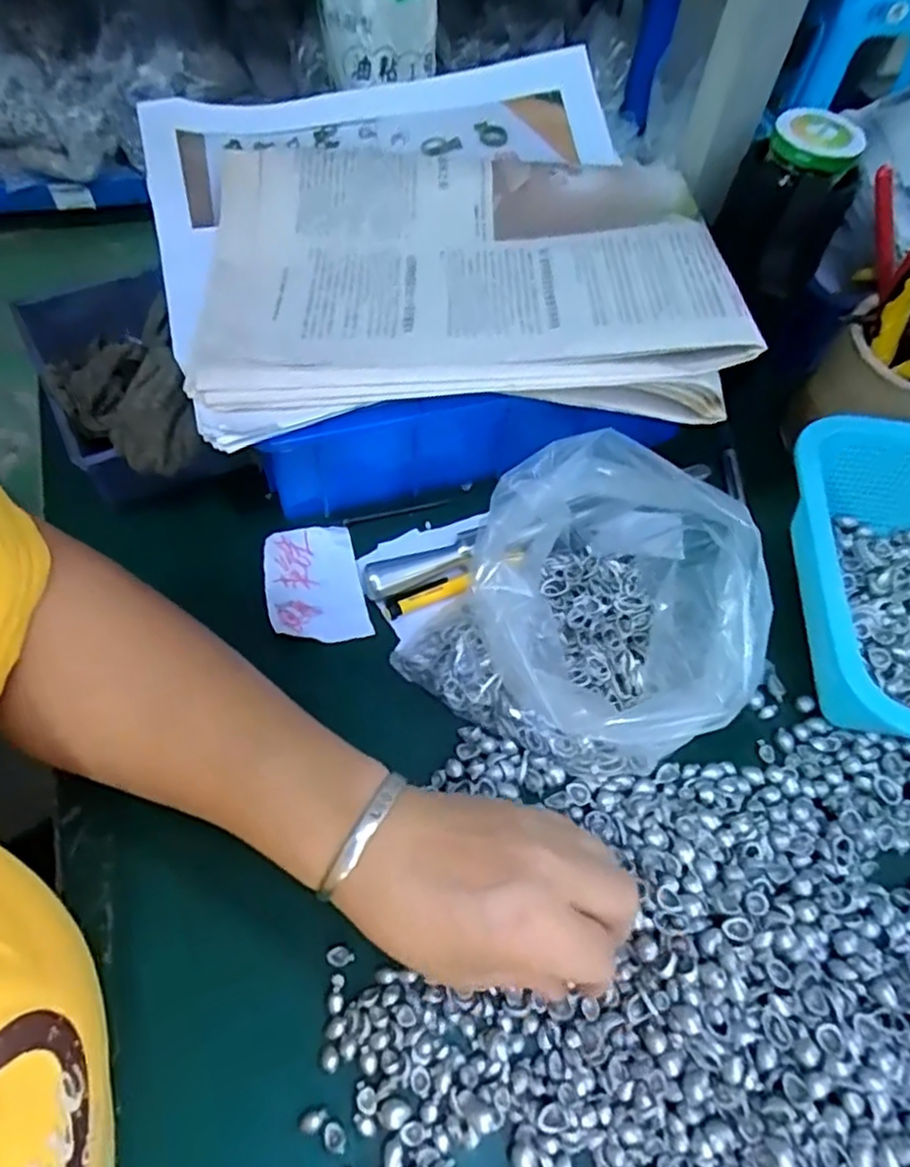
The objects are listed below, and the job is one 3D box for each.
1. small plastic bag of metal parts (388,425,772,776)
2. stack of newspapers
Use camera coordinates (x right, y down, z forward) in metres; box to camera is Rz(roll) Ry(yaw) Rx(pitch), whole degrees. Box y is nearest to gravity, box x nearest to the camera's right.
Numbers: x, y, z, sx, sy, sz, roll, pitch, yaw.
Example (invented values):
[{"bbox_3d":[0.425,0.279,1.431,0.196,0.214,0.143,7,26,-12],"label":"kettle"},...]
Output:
[{"bbox_3d":[0.062,0.016,0.348,0.158,0.089,0.143,-23,63,-17],"label":"small plastic bag of metal parts"},{"bbox_3d":[-0.016,-0.204,0.407,0.297,0.040,0.301,-12,60,-11],"label":"stack of newspapers"}]

